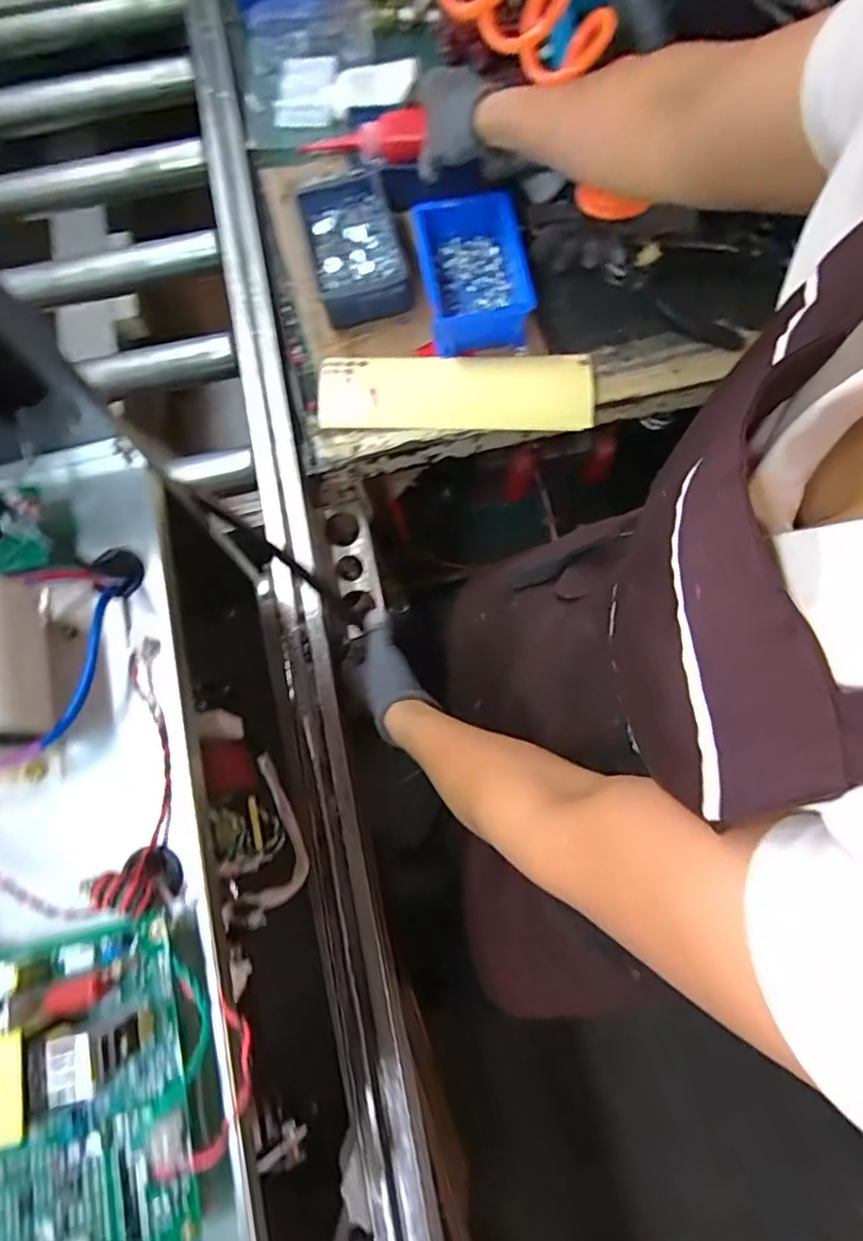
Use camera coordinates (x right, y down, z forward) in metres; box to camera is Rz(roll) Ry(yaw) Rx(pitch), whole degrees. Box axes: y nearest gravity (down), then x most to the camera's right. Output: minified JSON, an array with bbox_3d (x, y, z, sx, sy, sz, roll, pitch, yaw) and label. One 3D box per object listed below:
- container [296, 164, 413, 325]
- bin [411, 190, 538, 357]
[{"bbox_3d":[-0.080,-0.386,0.643,0.095,0.047,0.155,-14,74,-3],"label":"container"},{"bbox_3d":[0.046,-0.353,0.624,0.111,0.050,0.152,-11,74,-2],"label":"bin"}]

